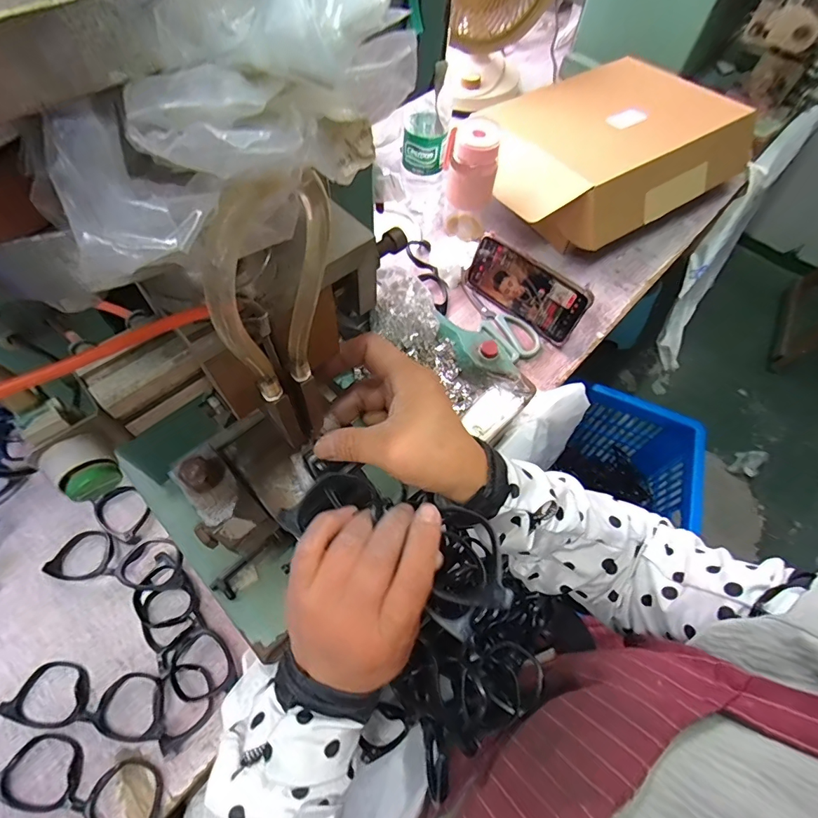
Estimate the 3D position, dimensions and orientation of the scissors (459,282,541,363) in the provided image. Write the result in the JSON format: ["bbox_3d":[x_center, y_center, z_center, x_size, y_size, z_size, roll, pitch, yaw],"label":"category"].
[{"bbox_3d":[0.119,-0.125,0.591,0.058,0.012,0.146,-29,67,-17],"label":"scissors"}]

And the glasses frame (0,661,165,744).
[{"bbox_3d":[-0.267,0.244,0.364,0.135,0.014,0.048,7,61,1],"label":"glasses frame"}]

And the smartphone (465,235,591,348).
[{"bbox_3d":[0.153,-0.160,0.574,0.164,0.081,0.011,39,48,16],"label":"smartphone"}]

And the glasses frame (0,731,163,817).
[{"bbox_3d":[-0.253,0.294,0.338,0.143,0.015,0.048,14,62,5],"label":"glasses frame"}]

